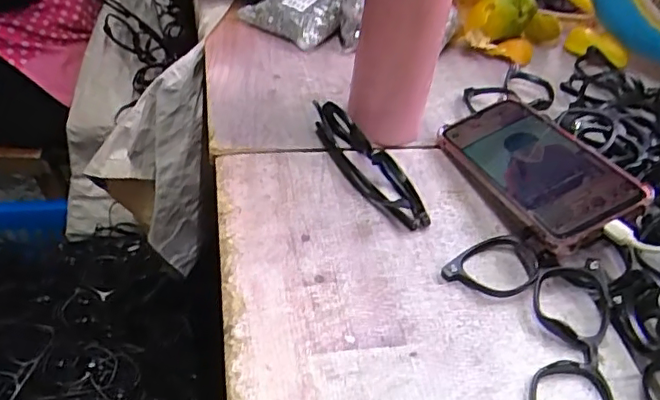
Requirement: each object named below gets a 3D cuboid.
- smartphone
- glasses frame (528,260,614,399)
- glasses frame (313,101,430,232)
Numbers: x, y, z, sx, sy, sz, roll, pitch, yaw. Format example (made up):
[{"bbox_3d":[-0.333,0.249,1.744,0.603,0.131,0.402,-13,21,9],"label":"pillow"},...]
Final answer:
[{"bbox_3d":[0.154,-0.025,0.454,0.079,0.017,0.162,-30,39,-2],"label":"smartphone"},{"bbox_3d":[0.148,0.089,0.355,0.049,0.019,0.140,14,43,9],"label":"glasses frame"},{"bbox_3d":[0.027,-0.037,0.459,0.027,0.042,0.139,-17,47,-23],"label":"glasses frame"}]

